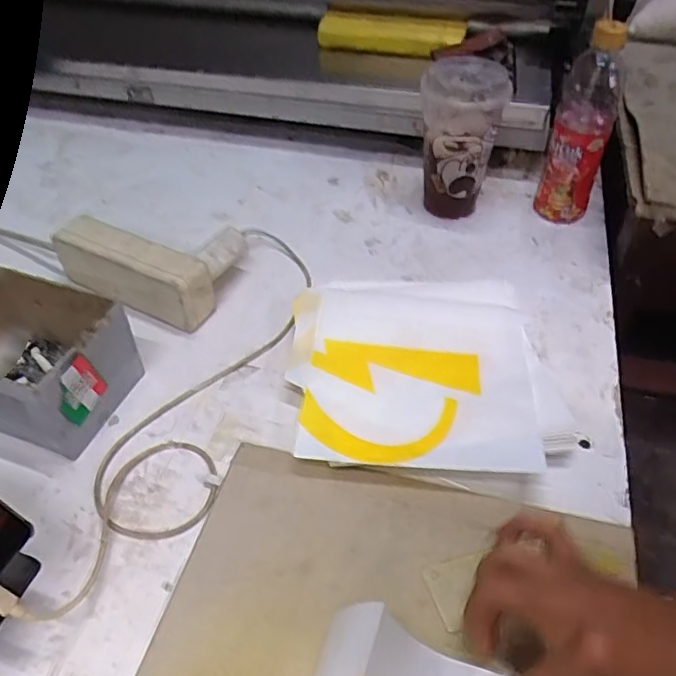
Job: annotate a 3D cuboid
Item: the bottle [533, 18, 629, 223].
[{"bbox_3d":[0.251,-0.216,0.613,0.054,0.195,0.059,14,46,14],"label":"bottle"}]

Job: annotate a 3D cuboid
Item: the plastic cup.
[{"bbox_3d":[0.130,-0.210,0.649,0.085,0.156,0.099,9,45,10],"label":"plastic cup"}]

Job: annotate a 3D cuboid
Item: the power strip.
[{"bbox_3d":[-0.190,-0.062,0.563,0.159,0.063,0.044,22,48,21],"label":"power strip"}]

